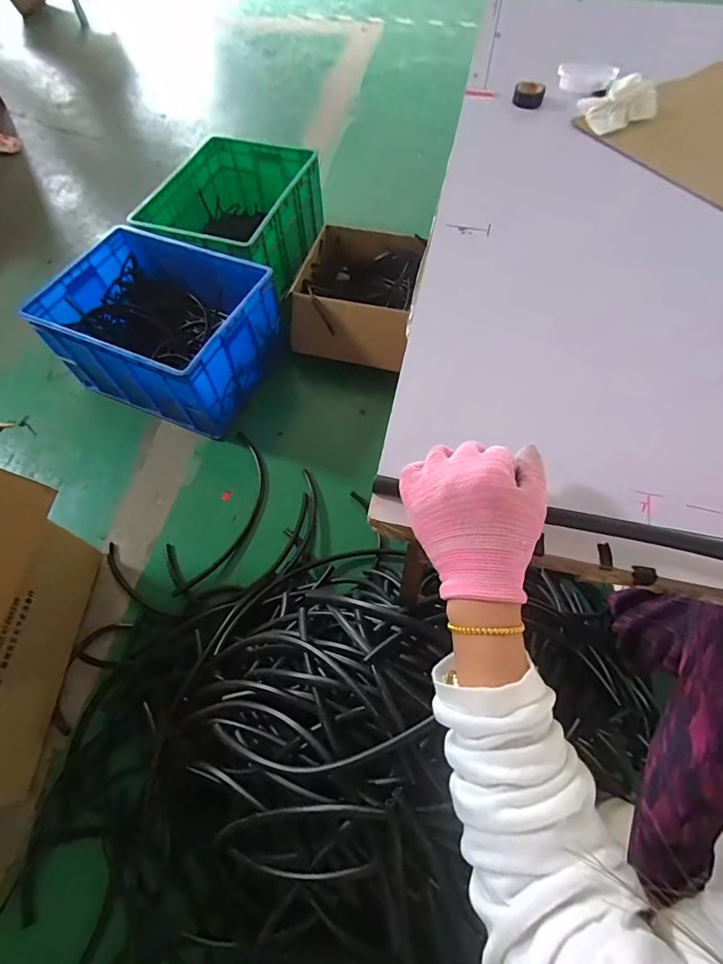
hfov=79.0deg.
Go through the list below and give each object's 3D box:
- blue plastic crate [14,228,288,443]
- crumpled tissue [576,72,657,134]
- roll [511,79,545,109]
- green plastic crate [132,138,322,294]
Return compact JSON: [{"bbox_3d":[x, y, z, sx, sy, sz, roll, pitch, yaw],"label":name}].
[{"bbox_3d":[-0.549,-0.427,1.254,0.573,0.274,0.412,22,64,12],"label":"blue plastic crate"},{"bbox_3d":[0.369,-0.544,0.629,0.117,0.036,0.072,-27,65,-13],"label":"crumpled tissue"},{"bbox_3d":[0.248,-0.575,0.652,0.043,0.024,0.043,13,62,7],"label":"roll"},{"bbox_3d":[-0.402,-0.870,1.485,0.466,0.237,0.583,19,63,11],"label":"green plastic crate"}]

